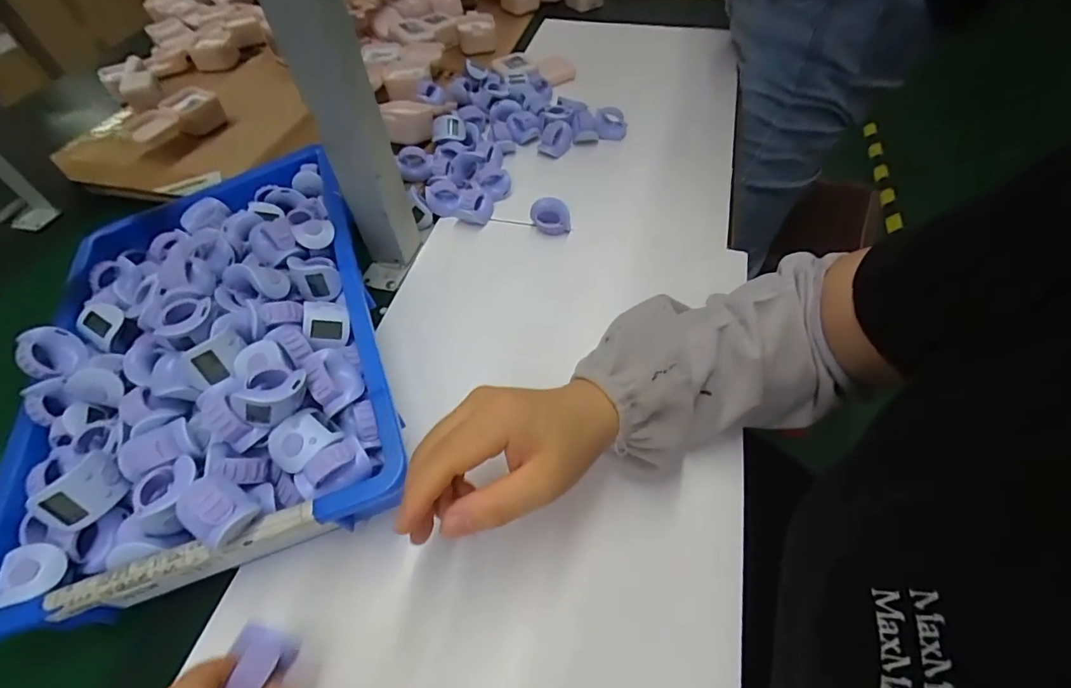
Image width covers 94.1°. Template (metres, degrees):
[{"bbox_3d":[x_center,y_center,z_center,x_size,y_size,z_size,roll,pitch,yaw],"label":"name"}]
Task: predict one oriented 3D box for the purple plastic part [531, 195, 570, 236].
[{"bbox_3d":[0.014,-0.125,0.489,0.039,0.031,0.018,4,53,6],"label":"purple plastic part"}]

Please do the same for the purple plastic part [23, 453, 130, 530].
[{"bbox_3d":[-0.260,0.085,0.288,0.020,0.031,0.040,-13,28,34],"label":"purple plastic part"}]

